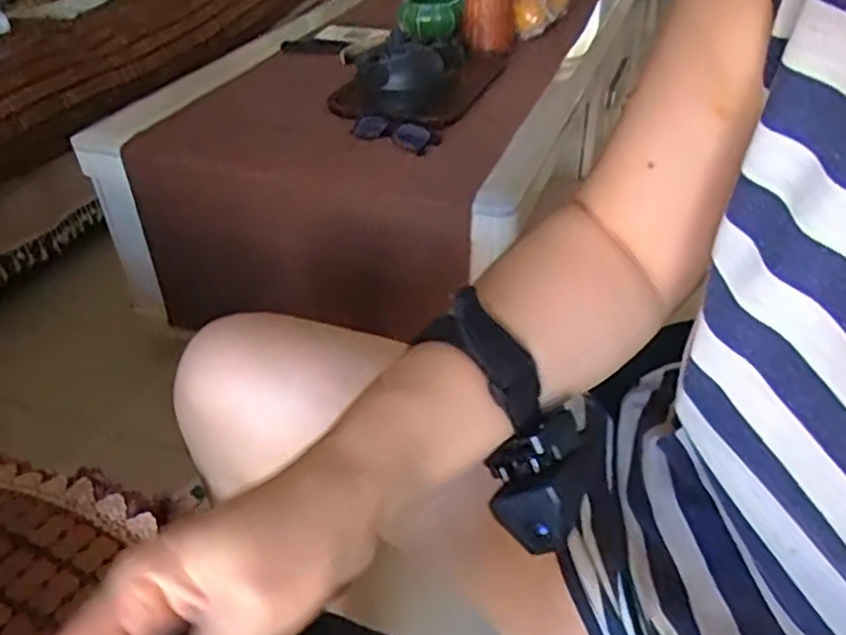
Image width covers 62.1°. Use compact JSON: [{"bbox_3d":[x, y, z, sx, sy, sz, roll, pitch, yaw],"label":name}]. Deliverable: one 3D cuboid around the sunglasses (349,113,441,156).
[{"bbox_3d":[-0.037,-0.244,0.928,0.114,0.029,0.055,15,41,21],"label":"sunglasses"}]

